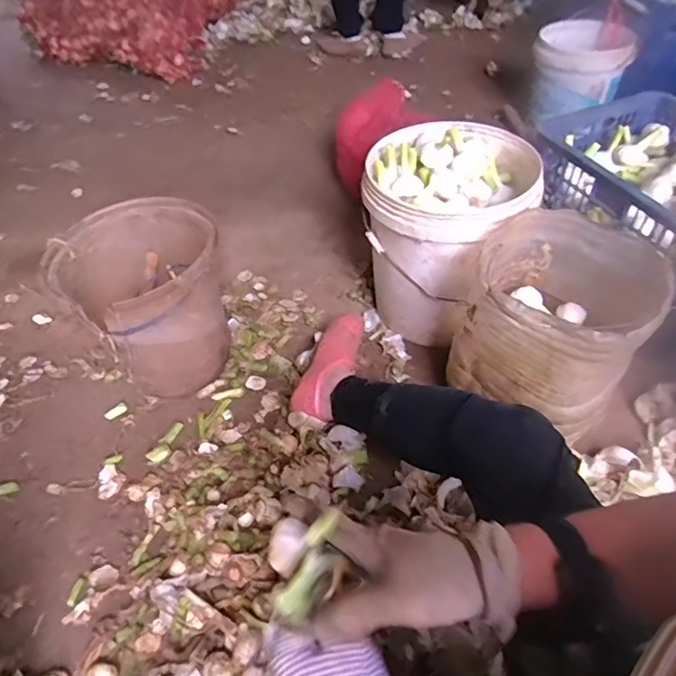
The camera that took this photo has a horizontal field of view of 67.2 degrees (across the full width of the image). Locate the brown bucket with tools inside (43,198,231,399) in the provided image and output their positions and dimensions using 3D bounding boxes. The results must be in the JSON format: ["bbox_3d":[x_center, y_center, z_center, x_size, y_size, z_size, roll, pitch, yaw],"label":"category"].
[{"bbox_3d":[-0.340,-0.067,0.941,0.264,0.262,0.262,-3,48,4],"label":"brown bucket with tools inside"}]

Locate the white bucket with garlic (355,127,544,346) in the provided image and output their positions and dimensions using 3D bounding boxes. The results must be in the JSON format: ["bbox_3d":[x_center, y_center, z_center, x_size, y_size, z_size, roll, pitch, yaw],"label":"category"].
[{"bbox_3d":[0.205,-0.188,1.001,0.283,0.335,0.303,-2,48,2],"label":"white bucket with garlic"}]

